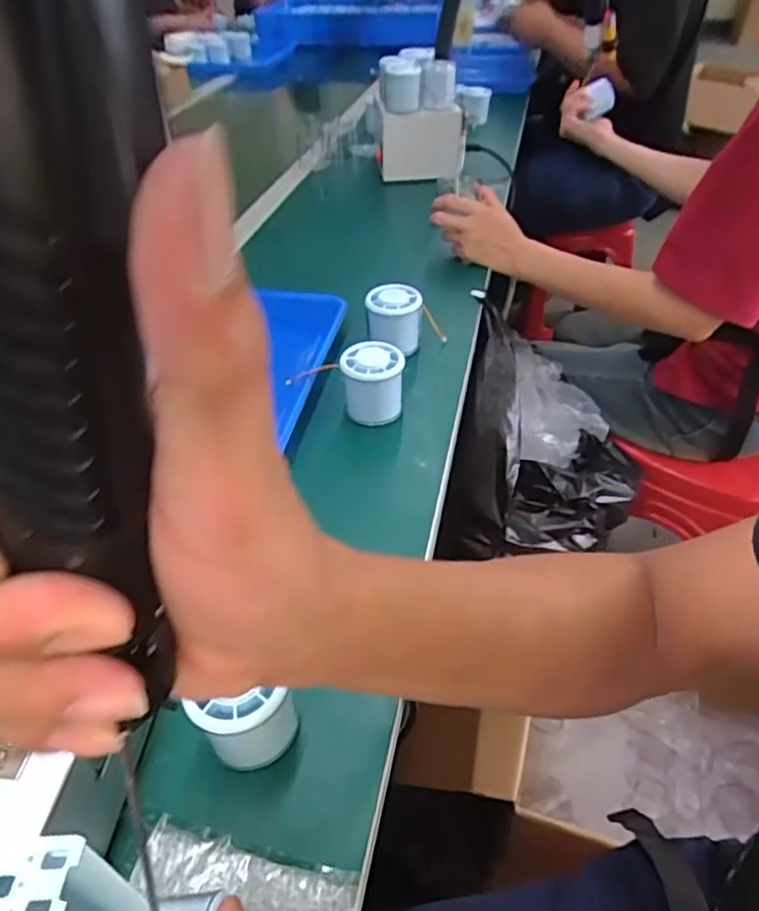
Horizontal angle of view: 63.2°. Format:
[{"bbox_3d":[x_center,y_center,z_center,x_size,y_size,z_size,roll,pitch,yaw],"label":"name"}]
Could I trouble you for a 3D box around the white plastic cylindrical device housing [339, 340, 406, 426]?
[{"bbox_3d":[-0.006,-0.063,0.558,0.057,0.062,0.050,-3,43,-1],"label":"white plastic cylindrical device housing"}]

